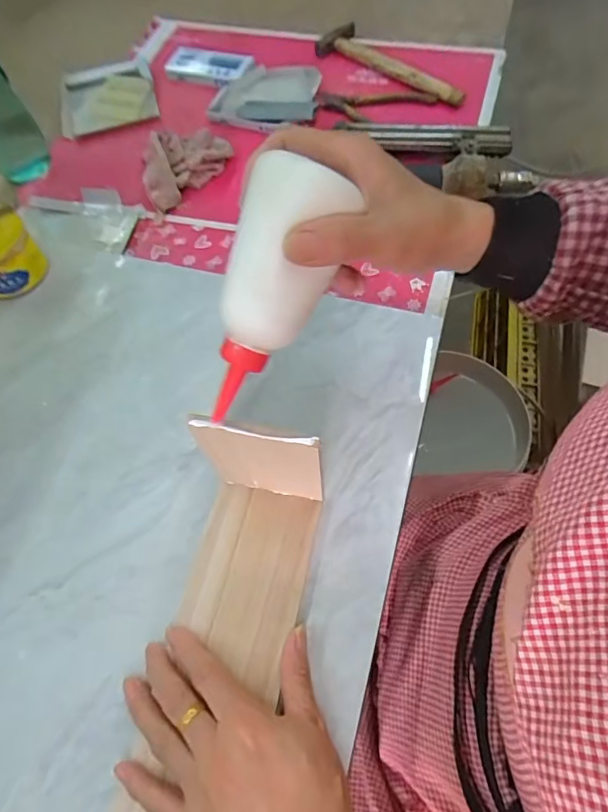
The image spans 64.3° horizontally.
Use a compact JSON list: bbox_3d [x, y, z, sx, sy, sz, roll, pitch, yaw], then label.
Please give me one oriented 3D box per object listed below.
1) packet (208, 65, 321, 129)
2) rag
[{"bbox_3d":[-0.055,-0.431,0.670,0.145,0.020,0.116,6,63,7],"label":"packet"},{"bbox_3d":[-0.162,-0.314,0.622,0.093,0.035,0.133,39,71,21],"label":"rag"}]

